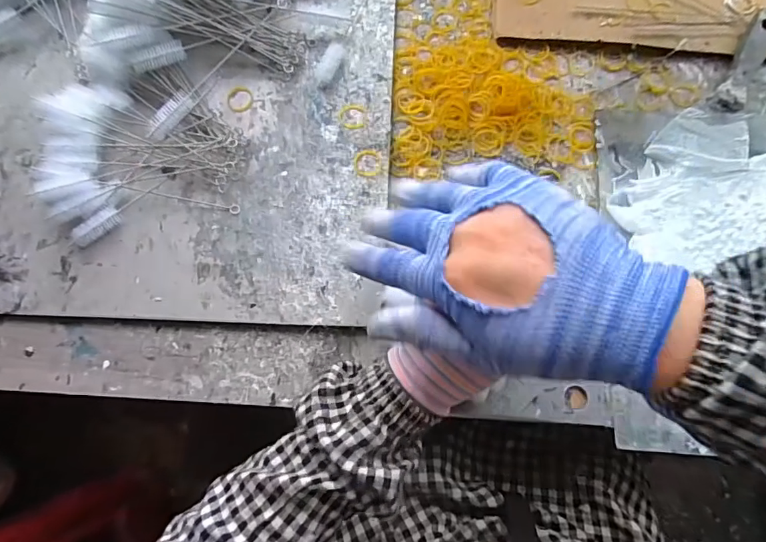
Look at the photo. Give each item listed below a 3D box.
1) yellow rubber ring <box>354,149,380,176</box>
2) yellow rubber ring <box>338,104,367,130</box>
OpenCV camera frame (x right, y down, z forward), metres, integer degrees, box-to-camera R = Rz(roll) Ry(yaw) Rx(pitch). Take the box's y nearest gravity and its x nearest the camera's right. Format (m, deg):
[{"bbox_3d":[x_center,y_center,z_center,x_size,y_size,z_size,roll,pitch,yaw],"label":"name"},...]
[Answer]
[{"bbox_3d":[-0.016,-0.113,0.501,0.027,0.006,0.030,0,68,-3],"label":"yellow rubber ring"},{"bbox_3d":[-0.032,-0.166,0.512,0.030,0.005,0.030,1,68,-3],"label":"yellow rubber ring"}]

